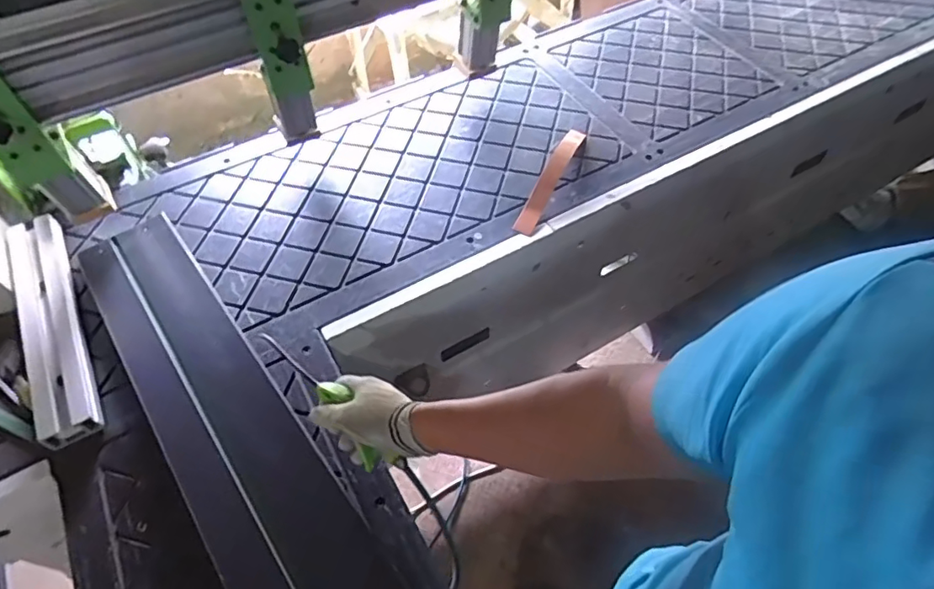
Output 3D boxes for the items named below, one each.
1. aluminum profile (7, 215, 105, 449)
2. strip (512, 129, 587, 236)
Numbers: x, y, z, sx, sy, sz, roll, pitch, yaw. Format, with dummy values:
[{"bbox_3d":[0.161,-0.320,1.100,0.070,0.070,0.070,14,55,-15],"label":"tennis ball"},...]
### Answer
[{"bbox_3d":[-0.667,0.045,0.893,0.084,0.042,0.447,-26,59,-16],"label":"aluminum profile"},{"bbox_3d":[0.164,-0.228,1.071,0.034,0.023,0.290,22,59,15],"label":"strip"}]

